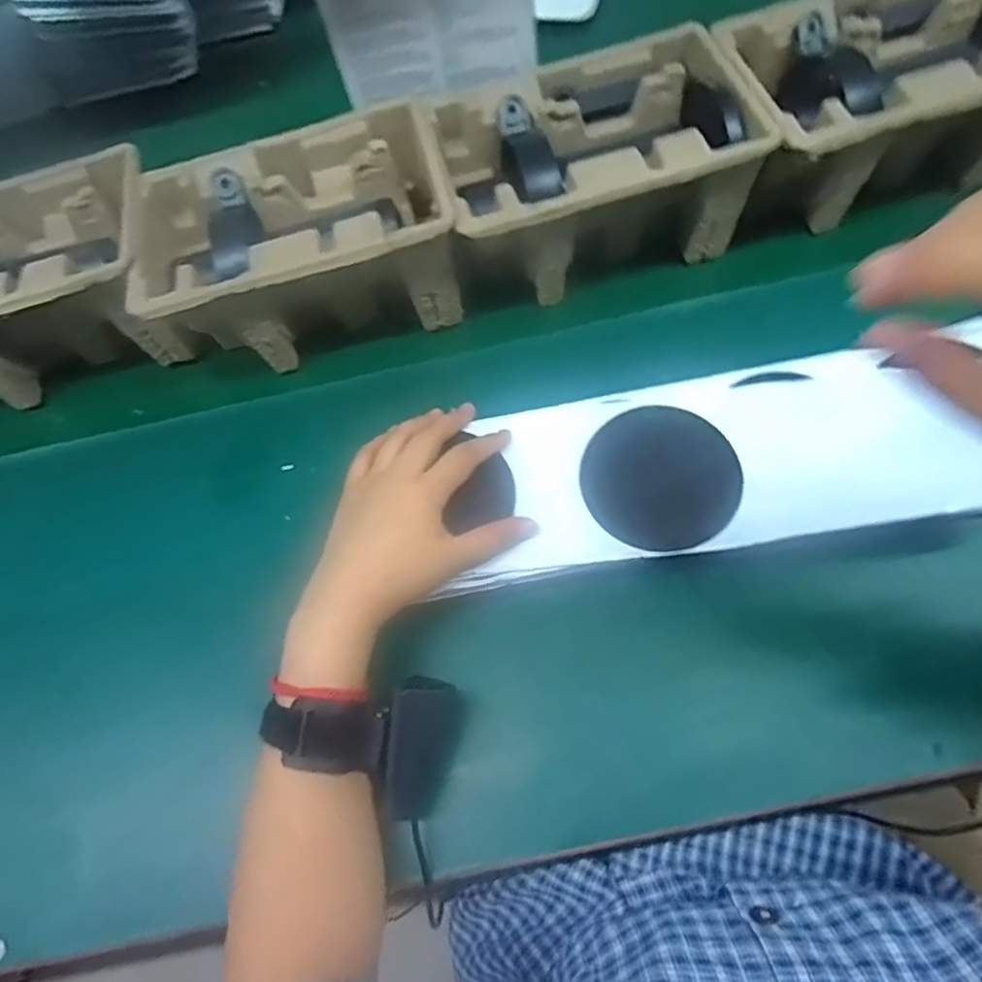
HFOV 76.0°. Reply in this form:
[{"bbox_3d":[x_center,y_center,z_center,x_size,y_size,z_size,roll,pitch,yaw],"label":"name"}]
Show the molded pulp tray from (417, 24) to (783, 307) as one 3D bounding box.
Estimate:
[{"bbox_3d":[0.073,-0.242,0.480,0.228,0.098,0.143,-15,67,-4],"label":"molded pulp tray"}]

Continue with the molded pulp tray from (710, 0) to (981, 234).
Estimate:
[{"bbox_3d":[0.292,-0.299,0.479,0.227,0.102,0.152,-20,67,-6],"label":"molded pulp tray"}]

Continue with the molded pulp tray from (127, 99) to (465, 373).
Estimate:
[{"bbox_3d":[-0.145,-0.190,0.482,0.221,0.101,0.147,-14,67,-3],"label":"molded pulp tray"}]

